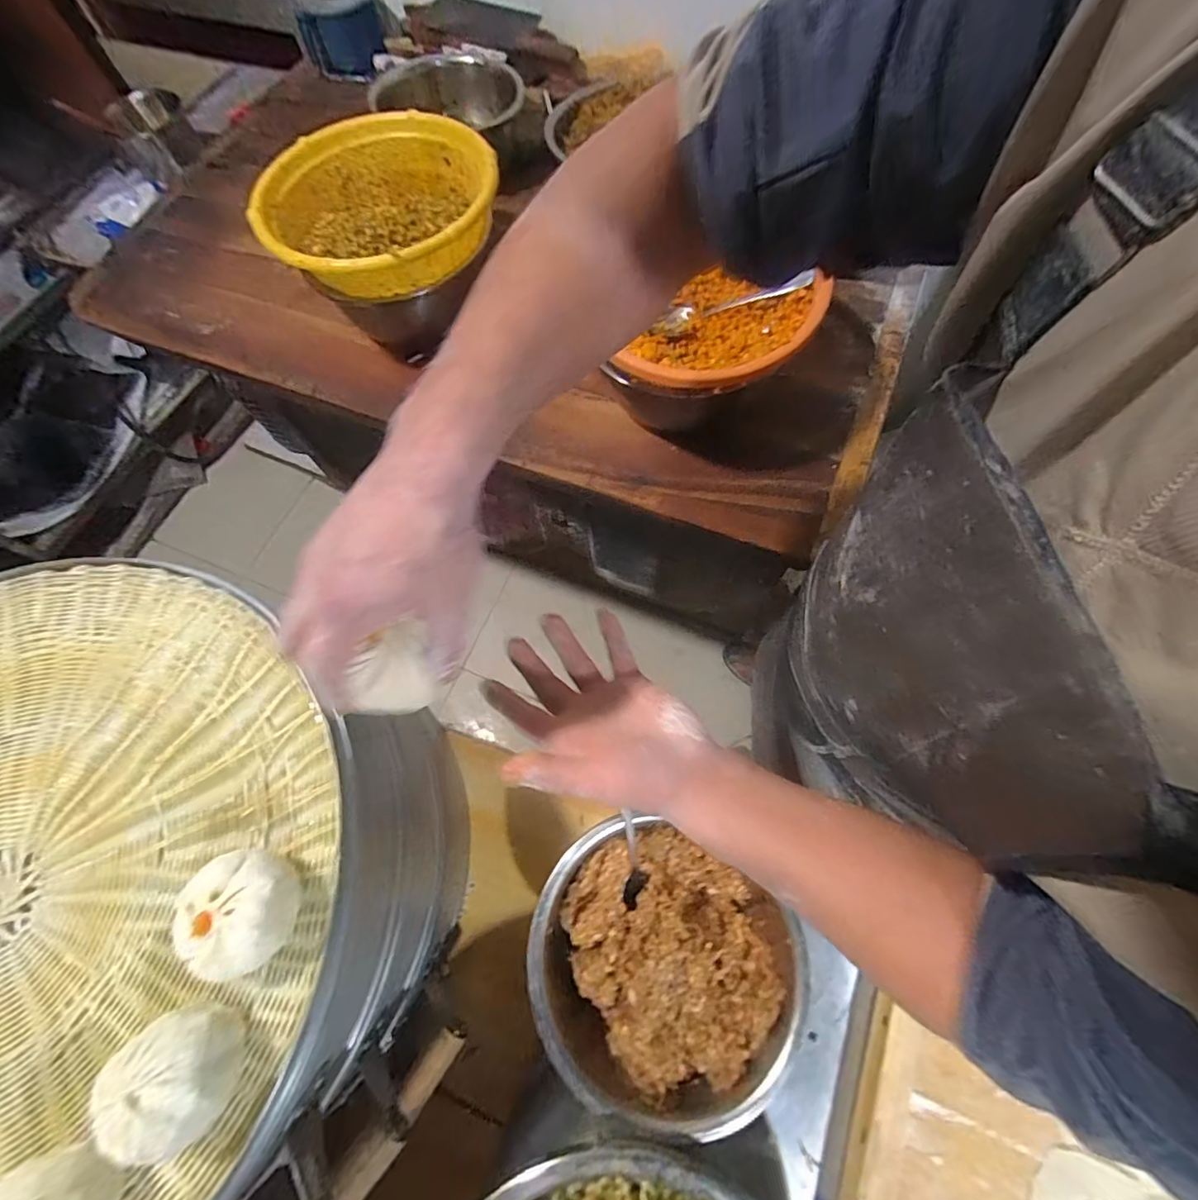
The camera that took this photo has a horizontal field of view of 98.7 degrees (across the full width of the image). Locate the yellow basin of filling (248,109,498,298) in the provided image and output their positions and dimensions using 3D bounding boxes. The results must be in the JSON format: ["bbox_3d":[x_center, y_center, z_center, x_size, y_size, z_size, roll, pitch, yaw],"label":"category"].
[{"bbox_3d":[-0.299,-0.547,0.726,0.307,0.121,0.313,-1,68,2],"label":"yellow basin of filling"}]

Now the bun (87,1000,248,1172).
[{"bbox_3d":[-0.253,0.286,0.309,0.063,0.059,0.068,-21,69,-6],"label":"bun"}]

